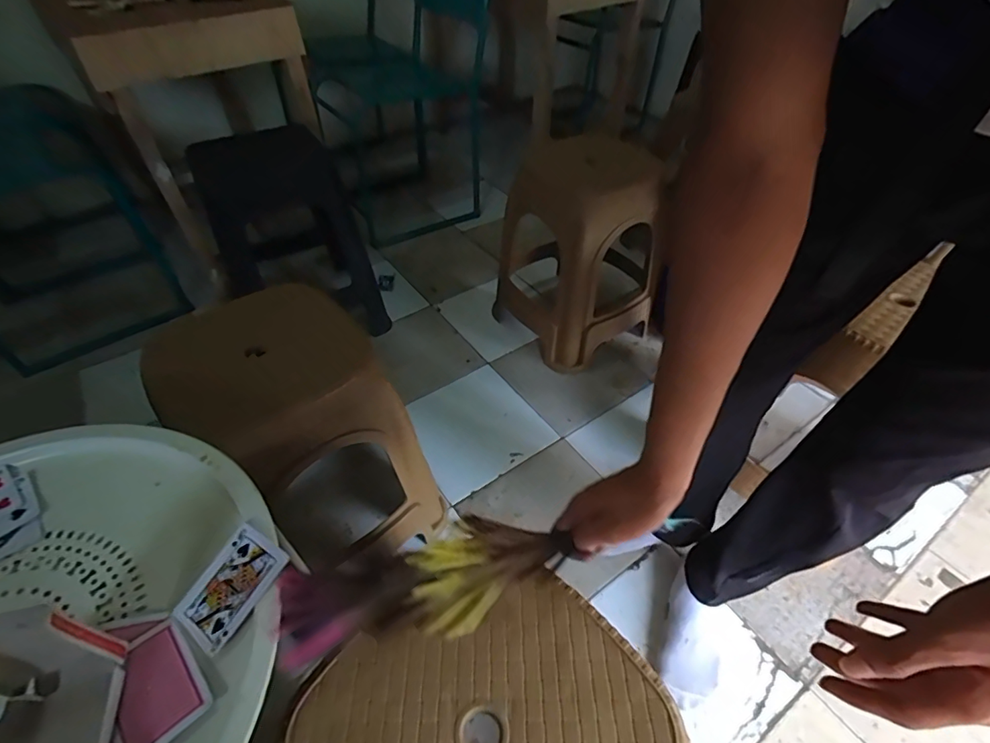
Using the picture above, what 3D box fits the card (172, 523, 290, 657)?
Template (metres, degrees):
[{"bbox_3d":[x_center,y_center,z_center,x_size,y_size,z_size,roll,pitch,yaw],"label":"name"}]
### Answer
[{"bbox_3d":[-0.219,0.176,0.405,0.064,0.004,0.084,25,65,26],"label":"card"}]

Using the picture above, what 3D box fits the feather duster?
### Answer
[{"bbox_3d":[-0.051,0.182,0.423,0.251,0.065,0.078,-8,48,-19],"label":"feather duster"}]

